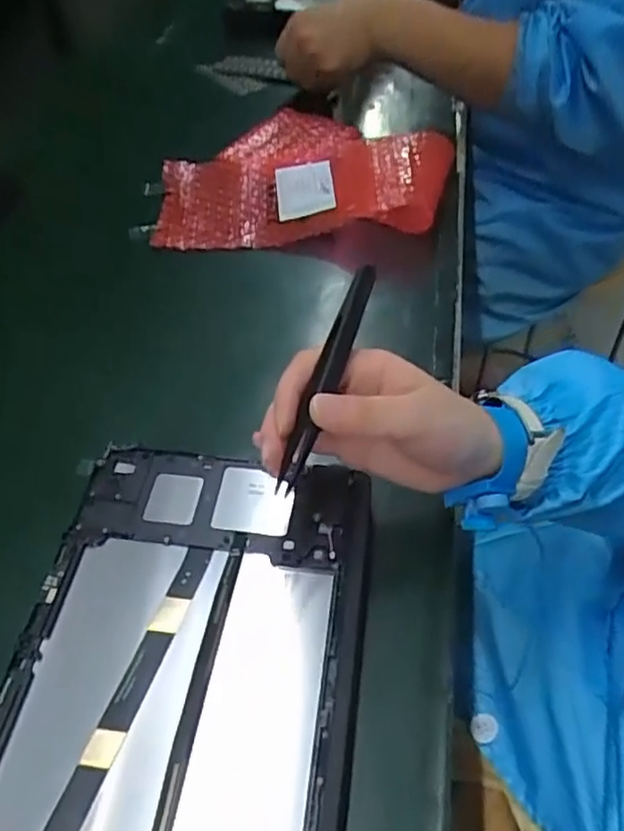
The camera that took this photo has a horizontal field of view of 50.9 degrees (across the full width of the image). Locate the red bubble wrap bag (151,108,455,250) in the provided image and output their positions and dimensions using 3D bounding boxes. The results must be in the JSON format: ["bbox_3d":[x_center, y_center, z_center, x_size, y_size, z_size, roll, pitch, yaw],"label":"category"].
[{"bbox_3d":[-0.004,-0.238,0.609,0.265,0.049,0.194,-5,48,-1],"label":"red bubble wrap bag"}]

